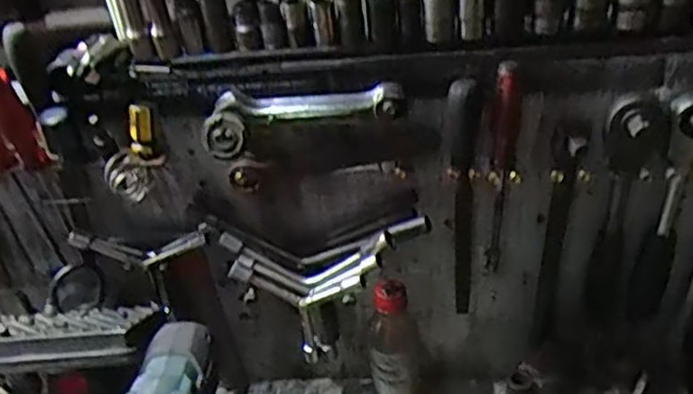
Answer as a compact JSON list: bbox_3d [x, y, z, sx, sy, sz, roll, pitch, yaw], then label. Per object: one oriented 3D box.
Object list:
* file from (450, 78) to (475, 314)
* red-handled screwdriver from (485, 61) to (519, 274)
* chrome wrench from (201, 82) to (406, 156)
[{"bbox_3d":[0.107,0.010,0.605,0.020,0.253,0.020,1,35,11],"label":"file"},{"bbox_3d":[0.138,-0.016,0.591,0.019,0.226,0.027,-1,35,9],"label":"red-handled screwdriver"},{"bbox_3d":[-0.035,-0.070,0.554,0.168,0.029,0.047,-8,35,-2],"label":"chrome wrench"}]

